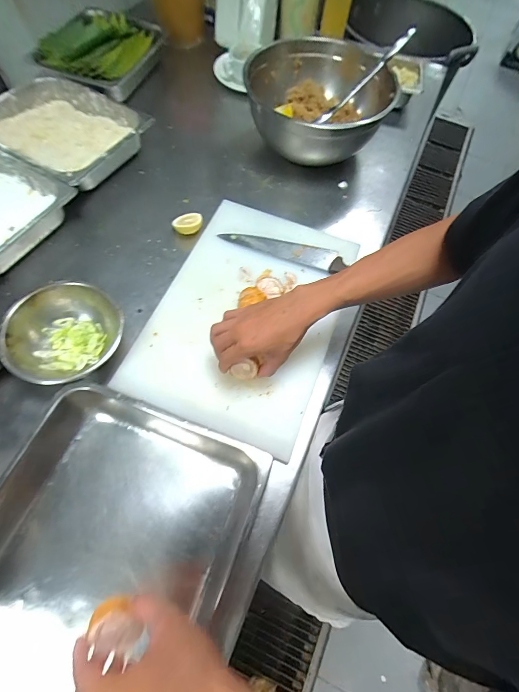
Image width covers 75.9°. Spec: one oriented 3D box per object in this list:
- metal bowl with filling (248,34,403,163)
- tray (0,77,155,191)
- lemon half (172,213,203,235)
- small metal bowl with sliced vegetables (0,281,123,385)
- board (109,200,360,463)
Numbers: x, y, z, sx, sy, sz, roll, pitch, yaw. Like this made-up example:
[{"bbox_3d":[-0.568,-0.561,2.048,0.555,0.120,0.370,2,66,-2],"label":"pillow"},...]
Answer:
[{"bbox_3d":[0.130,-0.557,0.760,0.301,0.123,0.359,-27,70,-15],"label":"metal bowl with filling"},{"bbox_3d":[-0.446,-0.491,0.749,0.373,0.055,0.274,32,67,11],"label":"tray"},{"bbox_3d":[-0.148,-0.254,0.685,0.061,0.025,0.045,-9,66,-8],"label":"lemon half"},{"bbox_3d":[-0.297,-0.015,0.524,0.161,0.077,0.158,1,65,-3],"label":"small metal bowl with sliced vegetables"},{"bbox_3d":[-0.015,-0.076,0.598,0.296,0.018,0.453,21,66,6],"label":"board"}]

